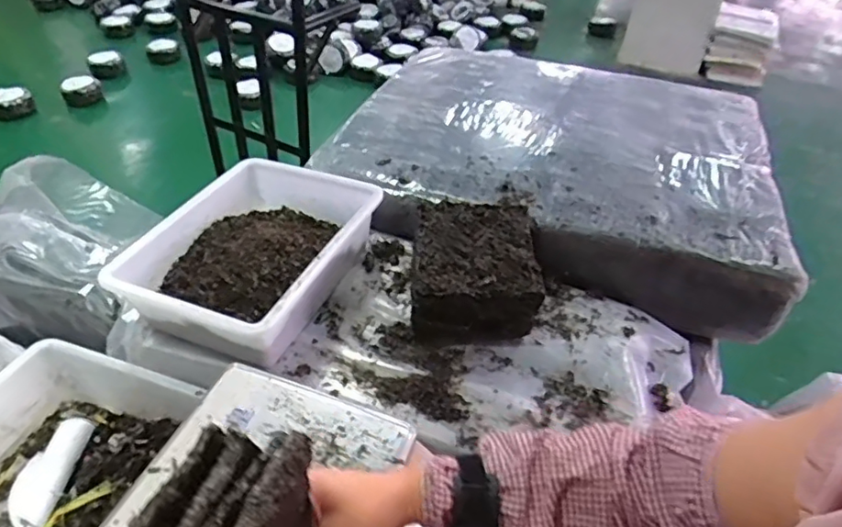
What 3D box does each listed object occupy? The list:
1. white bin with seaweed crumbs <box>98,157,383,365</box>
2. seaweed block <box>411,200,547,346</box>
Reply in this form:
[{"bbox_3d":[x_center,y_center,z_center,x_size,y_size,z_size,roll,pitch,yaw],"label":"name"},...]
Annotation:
[{"bbox_3d":[-0.264,-0.015,0.910,0.292,0.112,0.339,16,42,14],"label":"white bin with seaweed crumbs"},{"bbox_3d":[0.079,0.008,0.894,0.174,0.098,0.203,3,41,-1],"label":"seaweed block"}]

